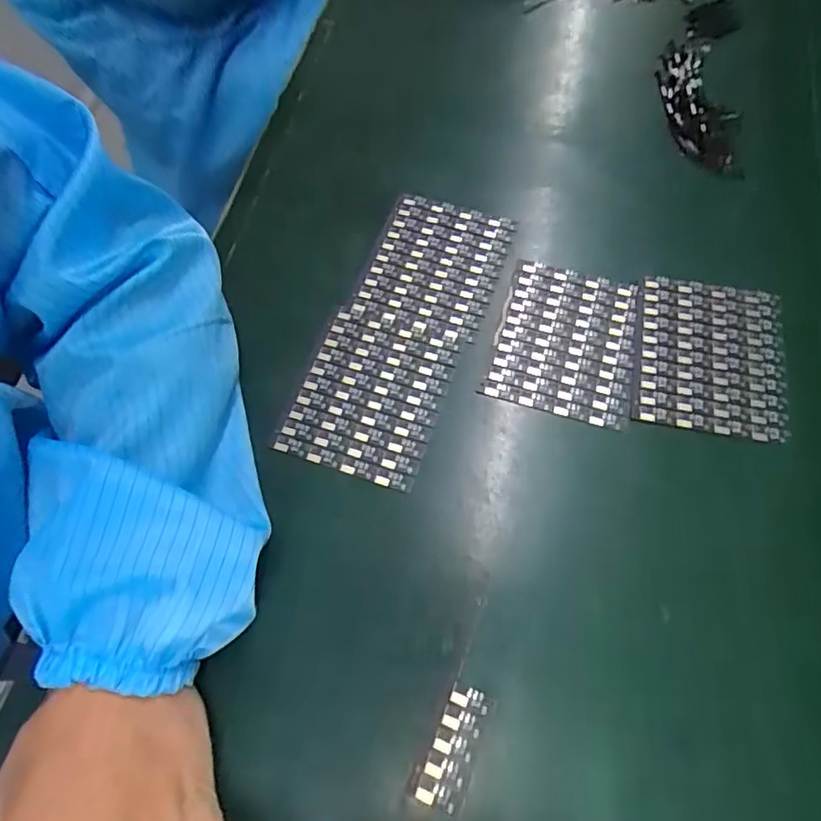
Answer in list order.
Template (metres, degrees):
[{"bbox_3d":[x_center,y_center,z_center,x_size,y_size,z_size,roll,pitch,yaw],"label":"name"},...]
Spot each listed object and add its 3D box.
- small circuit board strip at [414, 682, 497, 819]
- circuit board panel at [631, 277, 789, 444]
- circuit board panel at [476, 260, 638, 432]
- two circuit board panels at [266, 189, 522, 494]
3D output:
[{"bbox_3d":[0.021,0.153,0.263,0.022,0.011,0.049,21,66,10],"label":"small circuit board strip"},{"bbox_3d":[0.175,-0.032,0.339,0.084,0.007,0.099,11,65,5],"label":"circuit board panel"},{"bbox_3d":[0.093,-0.043,0.348,0.079,0.008,0.100,15,65,7],"label":"circuit board panel"},{"bbox_3d":[-0.004,-0.052,0.356,0.082,0.004,0.197,19,67,11],"label":"two circuit board panels"}]

